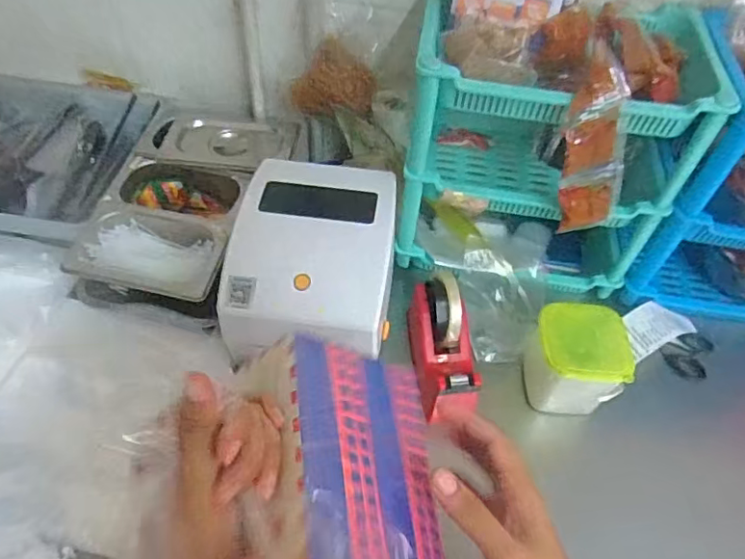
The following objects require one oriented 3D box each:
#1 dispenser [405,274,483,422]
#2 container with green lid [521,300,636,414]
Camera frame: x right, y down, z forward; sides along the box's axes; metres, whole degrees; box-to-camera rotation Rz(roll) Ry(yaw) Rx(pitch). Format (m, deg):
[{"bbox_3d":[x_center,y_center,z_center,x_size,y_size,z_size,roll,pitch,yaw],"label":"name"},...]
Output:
[{"bbox_3d":[0.082,0.076,0.666,0.067,0.091,0.157,-6,54,-8],"label":"dispenser"},{"bbox_3d":[0.225,0.100,0.652,0.102,0.113,0.097,3,54,-1],"label":"container with green lid"}]

